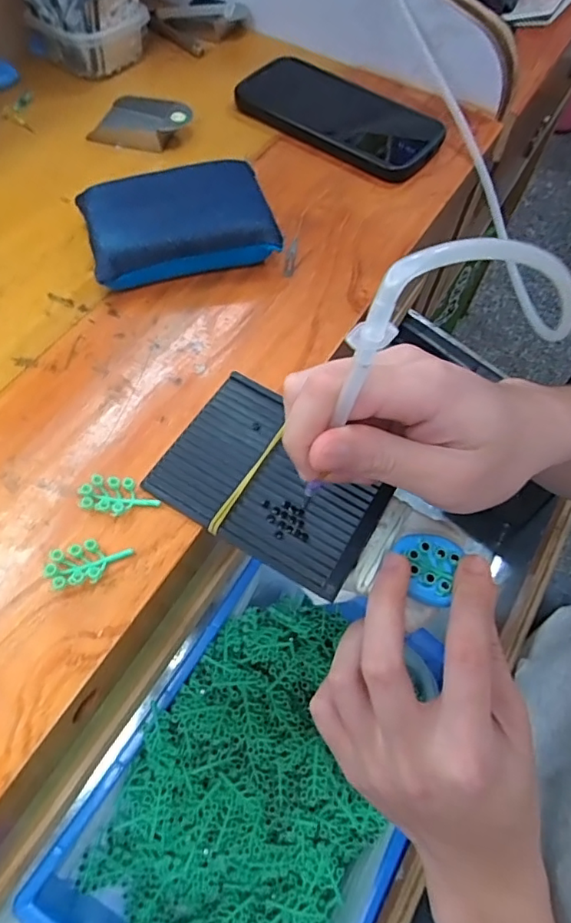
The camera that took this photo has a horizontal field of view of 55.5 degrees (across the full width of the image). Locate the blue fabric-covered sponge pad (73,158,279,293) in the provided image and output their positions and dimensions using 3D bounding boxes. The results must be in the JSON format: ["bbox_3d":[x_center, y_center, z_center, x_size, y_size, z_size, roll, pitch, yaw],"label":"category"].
[{"bbox_3d":[-0.067,-0.150,0.343,0.110,0.034,0.070,-14,63,-11],"label":"blue fabric-covered sponge pad"}]

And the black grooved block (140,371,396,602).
[{"bbox_3d":[-0.005,0.008,0.274,0.108,0.006,0.080,30,63,13],"label":"black grooved block"}]

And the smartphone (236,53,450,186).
[{"bbox_3d":[0.046,-0.275,0.428,0.159,0.012,0.092,34,64,15],"label":"smartphone"}]

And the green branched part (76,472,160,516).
[{"bbox_3d":[-0.081,0.017,0.263,0.036,0.007,0.020,13,61,4],"label":"green branched part"}]

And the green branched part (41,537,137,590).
[{"bbox_3d":[-0.089,0.046,0.246,0.037,0.007,0.021,-10,62,-9],"label":"green branched part"}]

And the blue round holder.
[{"bbox_3d":[0.065,0.047,0.253,0.030,0.007,0.032,2,61,-3],"label":"blue round holder"}]

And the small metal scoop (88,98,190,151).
[{"bbox_3d":[-0.106,-0.259,0.409,0.070,0.017,0.050,11,61,3],"label":"small metal scoop"}]

